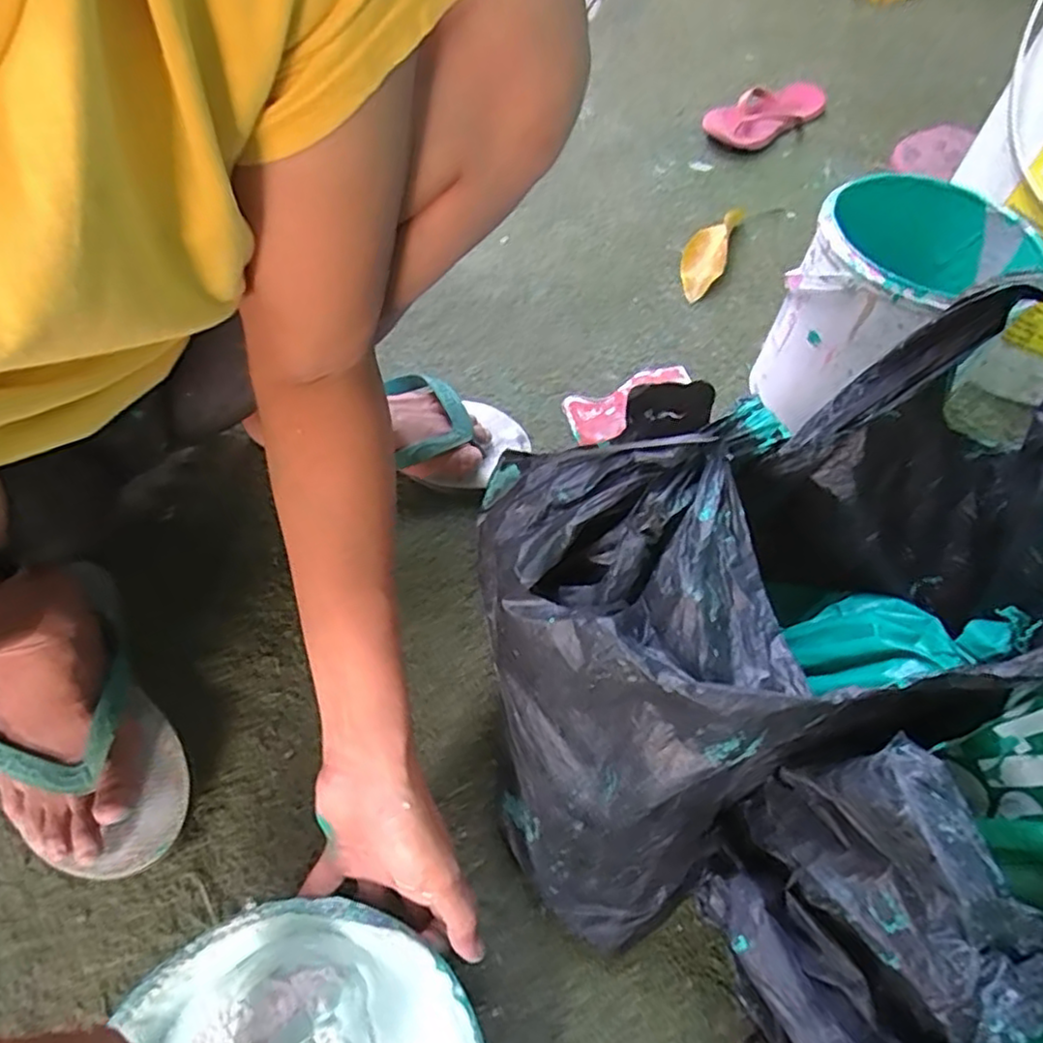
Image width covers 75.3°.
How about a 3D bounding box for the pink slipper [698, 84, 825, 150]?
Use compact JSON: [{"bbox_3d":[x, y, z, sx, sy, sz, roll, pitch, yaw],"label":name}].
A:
[{"bbox_3d":[0.381,-0.625,1.031,0.261,0.037,0.096,-38,67,-26],"label":"pink slipper"}]

